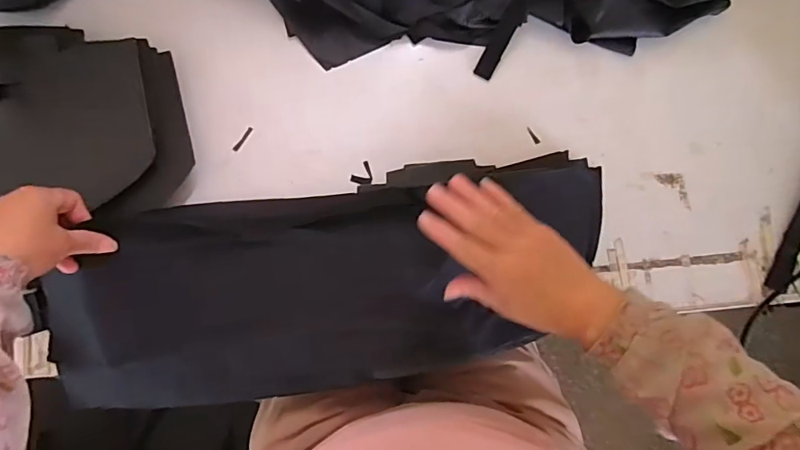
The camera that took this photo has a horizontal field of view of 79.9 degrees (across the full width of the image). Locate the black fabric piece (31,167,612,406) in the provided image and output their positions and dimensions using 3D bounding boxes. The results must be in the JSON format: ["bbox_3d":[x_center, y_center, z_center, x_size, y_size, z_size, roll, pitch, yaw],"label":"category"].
[{"bbox_3d":[-0.064,0.057,0.484,0.567,0.044,0.199,-10,84,-3],"label":"black fabric piece"}]

